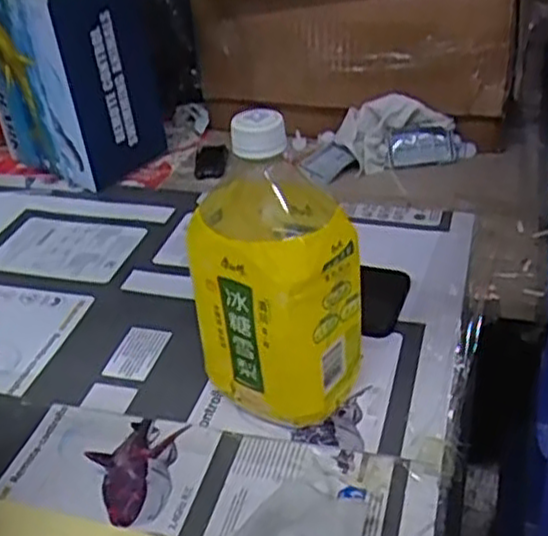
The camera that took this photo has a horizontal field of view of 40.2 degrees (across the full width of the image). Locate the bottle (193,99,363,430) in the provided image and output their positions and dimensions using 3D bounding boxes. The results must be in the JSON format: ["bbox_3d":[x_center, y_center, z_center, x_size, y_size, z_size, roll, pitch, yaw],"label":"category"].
[{"bbox_3d":[0.000,0.005,0.475,0.103,0.196,0.096,-9,35,-5],"label":"bottle"}]

